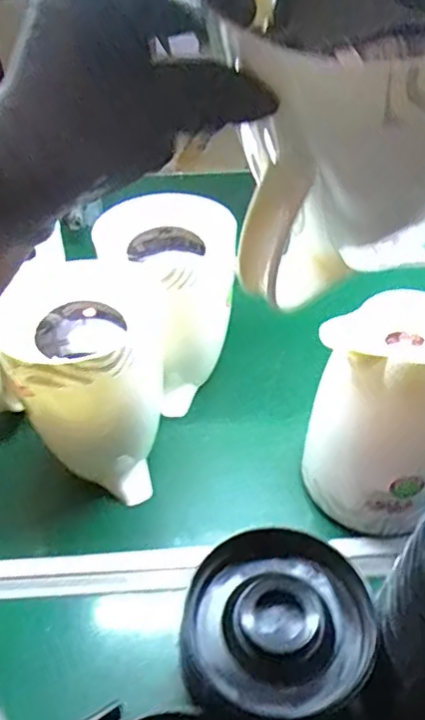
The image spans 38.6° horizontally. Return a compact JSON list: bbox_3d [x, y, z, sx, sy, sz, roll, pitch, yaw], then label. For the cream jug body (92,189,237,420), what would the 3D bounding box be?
[{"bbox_3d":[-0.046,-0.070,0.760,0.159,0.223,0.146,-35,52,-30],"label":"cream jug body"}]

